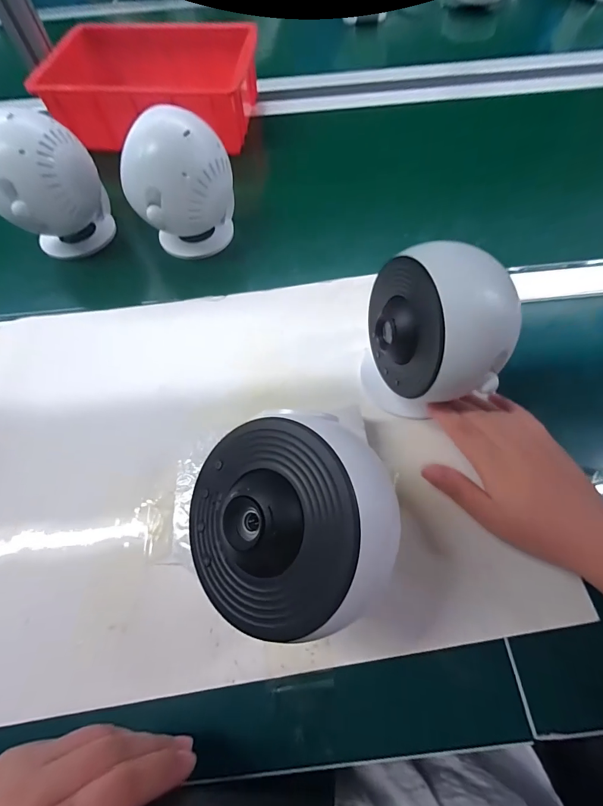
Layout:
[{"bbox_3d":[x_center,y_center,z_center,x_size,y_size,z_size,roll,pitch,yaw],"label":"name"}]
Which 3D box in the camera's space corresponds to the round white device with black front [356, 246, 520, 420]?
[{"bbox_3d":[0.105,-0.044,0.273,0.088,0.126,0.098,-10,63,-4],"label":"round white device with black front"}]

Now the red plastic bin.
[{"bbox_3d":[-0.210,-0.460,0.526,0.274,0.084,0.171,7,63,5],"label":"red plastic bin"}]

